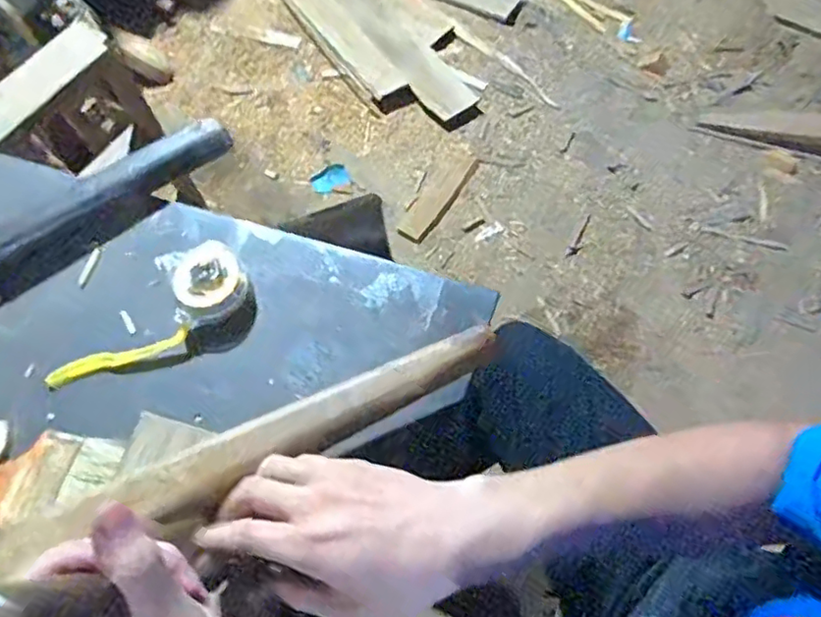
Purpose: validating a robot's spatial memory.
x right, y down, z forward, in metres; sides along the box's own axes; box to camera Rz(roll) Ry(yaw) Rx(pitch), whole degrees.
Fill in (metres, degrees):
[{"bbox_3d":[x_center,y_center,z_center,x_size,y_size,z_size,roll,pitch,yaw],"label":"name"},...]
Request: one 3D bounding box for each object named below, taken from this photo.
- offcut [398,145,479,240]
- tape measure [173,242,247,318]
[{"bbox_3d":[0.067,-0.304,1.509,0.085,0.023,0.303,29,71,14],"label":"offcut"},{"bbox_3d":[-0.171,-0.022,0.503,0.055,0.032,0.066,-27,63,-9],"label":"tape measure"}]

